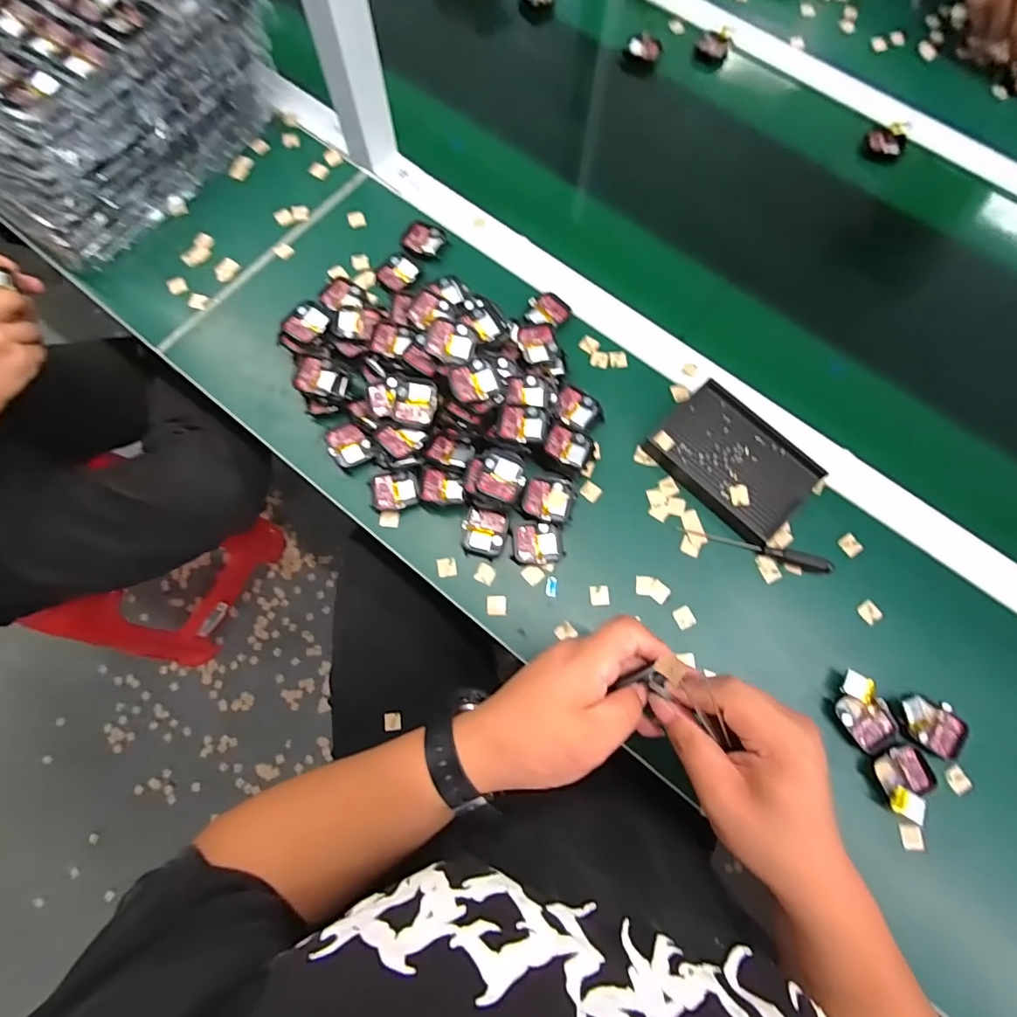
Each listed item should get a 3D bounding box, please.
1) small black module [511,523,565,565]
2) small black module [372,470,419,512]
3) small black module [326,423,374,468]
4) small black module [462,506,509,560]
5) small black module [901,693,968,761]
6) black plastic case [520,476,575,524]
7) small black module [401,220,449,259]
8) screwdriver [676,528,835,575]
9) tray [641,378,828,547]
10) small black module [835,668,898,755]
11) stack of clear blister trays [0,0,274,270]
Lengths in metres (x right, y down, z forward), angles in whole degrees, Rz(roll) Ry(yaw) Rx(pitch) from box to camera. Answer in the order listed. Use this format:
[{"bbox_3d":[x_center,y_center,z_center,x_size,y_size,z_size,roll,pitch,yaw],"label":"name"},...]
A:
[{"bbox_3d":[0.026,0.031,0.440,0.043,0.008,0.035,-1,74,-2],"label":"small black module"},{"bbox_3d":[-0.103,-0.016,0.457,0.041,0.011,0.035,-6,74,-3],"label":"small black module"},{"bbox_3d":[-0.148,-0.061,0.465,0.035,0.012,0.044,-25,76,-8],"label":"small black module"},{"bbox_3d":[-0.021,0.021,0.447,0.038,0.009,0.043,12,74,2],"label":"small black module"},{"bbox_3d":[0.335,0.170,0.398,0.056,0.013,0.039,28,75,7],"label":"small black module"},{"bbox_3d":[0.036,-0.008,0.448,0.044,0.018,0.042,16,75,5],"label":"black plastic case"},{"bbox_3d":[-0.089,-0.283,0.532,0.043,0.008,0.041,24,75,6],"label":"small black module"},{"bbox_3d":[0.217,0.032,0.443,0.129,0.014,0.013,18,74,4],"label":"screwdriver"},{"bbox_3d":[0.205,-0.044,0.457,0.088,0.020,0.132,-44,79,-12],"label":"tray"},{"bbox_3d":[0.283,0.163,0.404,0.036,0.021,0.058,-25,76,-8],"label":"small black module"},{"bbox_3d":[-0.436,-0.463,0.526,0.274,0.127,0.339,37,76,9],"label":"stack of clear blister trays"}]

